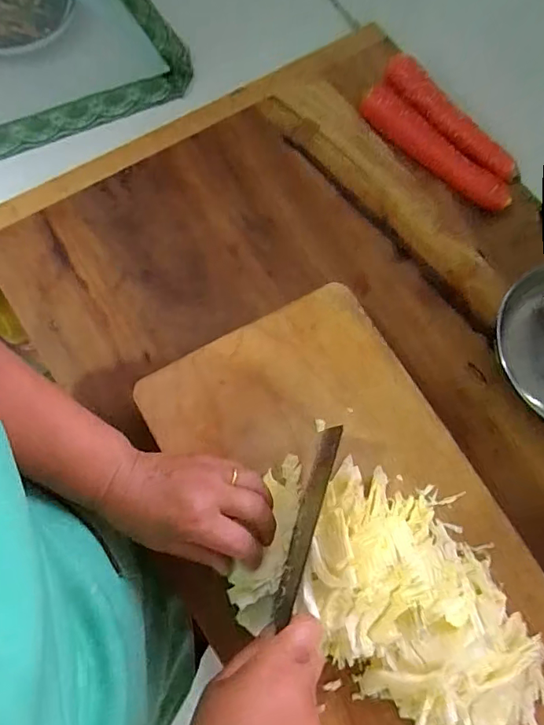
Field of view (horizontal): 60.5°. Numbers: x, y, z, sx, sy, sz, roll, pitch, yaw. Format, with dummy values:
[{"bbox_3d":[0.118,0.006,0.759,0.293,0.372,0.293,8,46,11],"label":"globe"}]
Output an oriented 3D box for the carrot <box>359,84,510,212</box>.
[{"bbox_3d":[0.200,-0.259,0.565,0.207,0.033,0.045,39,77,8],"label":"carrot"}]

